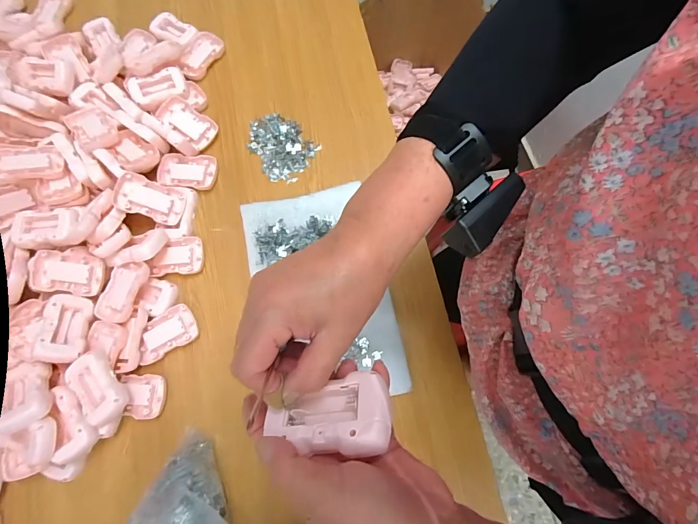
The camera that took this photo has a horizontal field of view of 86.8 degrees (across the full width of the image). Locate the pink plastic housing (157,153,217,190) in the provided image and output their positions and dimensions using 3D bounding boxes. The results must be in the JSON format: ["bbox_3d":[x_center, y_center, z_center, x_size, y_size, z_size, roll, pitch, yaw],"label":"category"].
[{"bbox_3d":[-0.257,-0.143,0.580,0.090,0.015,0.056,5,75,4],"label":"pink plastic housing"}]

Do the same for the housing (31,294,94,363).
[{"bbox_3d":[-0.368,0.085,0.478,0.050,0.016,0.085,18,50,-38],"label":"housing"}]

